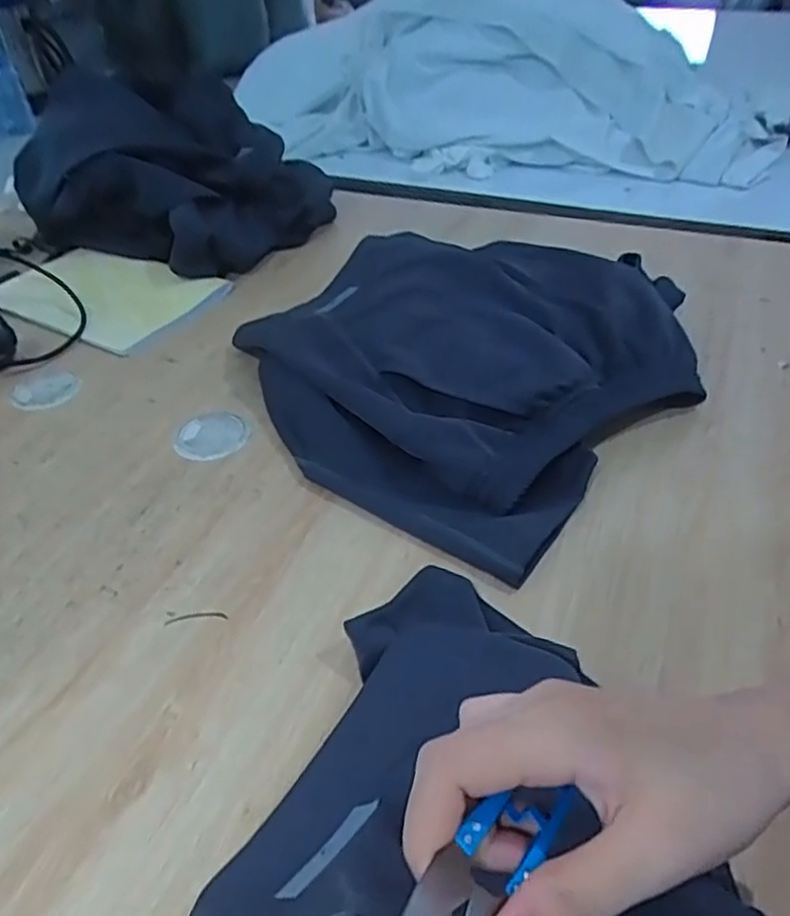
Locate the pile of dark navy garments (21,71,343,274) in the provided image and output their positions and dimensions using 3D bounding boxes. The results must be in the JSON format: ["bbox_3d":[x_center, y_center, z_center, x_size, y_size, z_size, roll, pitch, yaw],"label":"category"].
[{"bbox_3d":[-0.293,-0.372,0.895,0.342,0.178,0.259,13,43,16],"label":"pile of dark navy garments"}]

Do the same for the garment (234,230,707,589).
[{"bbox_3d":[0.073,-0.113,0.651,0.386,0.078,0.414,32,51,33],"label":"garment"}]

